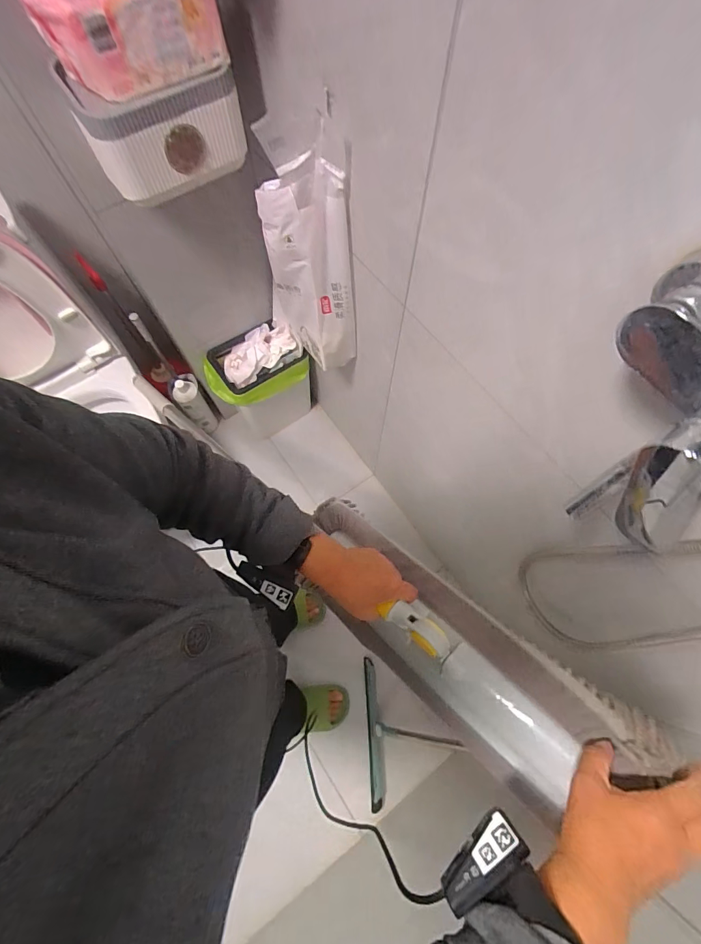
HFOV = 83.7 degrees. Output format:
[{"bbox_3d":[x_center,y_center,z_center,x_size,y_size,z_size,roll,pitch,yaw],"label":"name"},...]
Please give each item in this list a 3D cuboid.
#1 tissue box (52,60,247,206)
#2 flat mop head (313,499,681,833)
[{"bbox_3d":[-0.279,-0.520,0.601,0.215,0.140,0.101,-34,74,-10],"label":"tissue box"},{"bbox_3d":[0.079,0.188,0.453,0.435,0.060,0.138,34,97,35],"label":"flat mop head"}]

